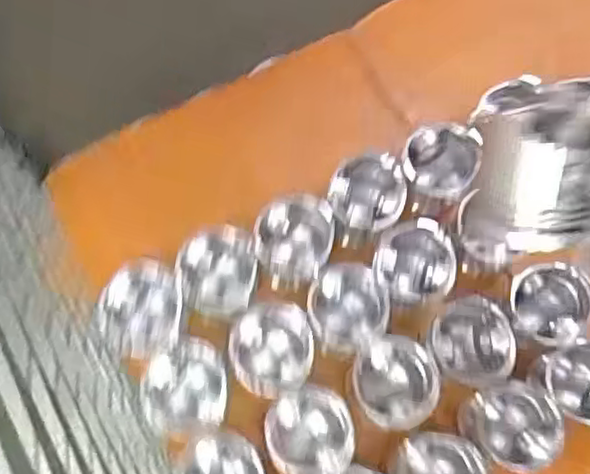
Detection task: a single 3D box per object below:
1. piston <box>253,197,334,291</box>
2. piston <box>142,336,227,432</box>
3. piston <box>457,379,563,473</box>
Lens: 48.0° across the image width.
[{"bbox_3d":[-0.002,0.005,0.766,0.086,0.061,0.099,6,72,0],"label":"piston"},{"bbox_3d":[-0.117,0.162,0.727,0.085,0.080,0.091,0,72,-1],"label":"piston"},{"bbox_3d":[0.238,0.206,0.727,0.079,0.089,0.089,-20,74,-8],"label":"piston"}]

